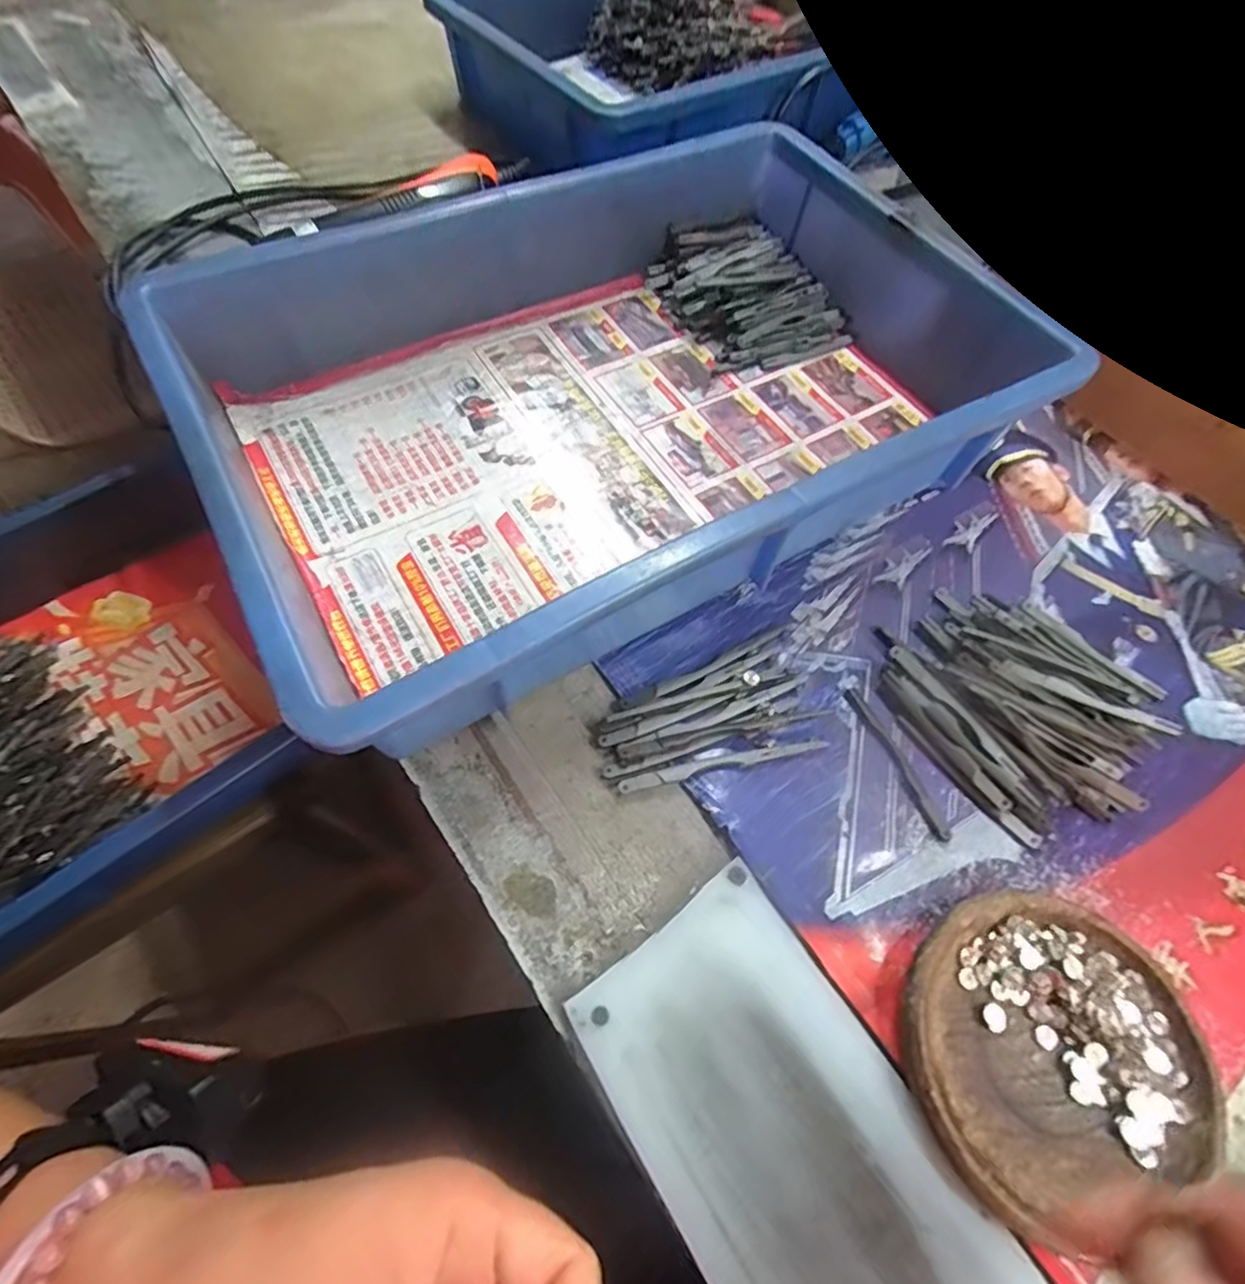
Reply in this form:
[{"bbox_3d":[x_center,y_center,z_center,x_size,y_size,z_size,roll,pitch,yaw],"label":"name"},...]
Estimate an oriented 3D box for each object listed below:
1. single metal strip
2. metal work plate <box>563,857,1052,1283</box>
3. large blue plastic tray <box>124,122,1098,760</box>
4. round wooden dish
[{"bbox_3d":[0.133,0.057,0.305,0.010,0.005,0.080,-20,65,-14],"label":"single metal strip"},{"bbox_3d":[0.069,0.190,0.218,0.092,0.006,0.194,-30,68,-17],"label":"metal work plate"},{"bbox_3d":[-0.009,-0.157,0.362,0.420,0.082,0.309,-28,67,-17],"label":"large blue plastic tray"},{"bbox_3d":[0.164,0.151,0.241,0.116,0.025,0.100,-11,63,-9],"label":"round wooden dish"}]

